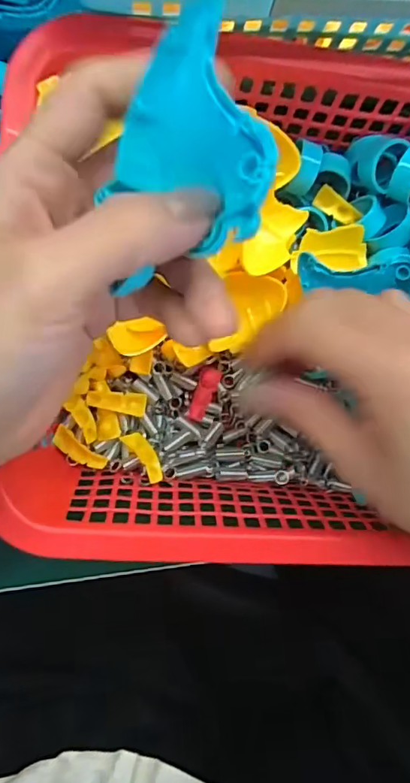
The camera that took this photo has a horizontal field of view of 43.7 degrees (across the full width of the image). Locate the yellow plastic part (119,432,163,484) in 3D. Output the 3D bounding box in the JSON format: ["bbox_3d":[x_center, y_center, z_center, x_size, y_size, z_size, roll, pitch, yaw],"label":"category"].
[{"bbox_3d":[-0.030,0.032,0.256,0.010,0.006,0.030,-34,60,-7],"label":"yellow plastic part"}]

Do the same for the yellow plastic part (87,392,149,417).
[{"bbox_3d":[-0.045,0.006,0.260,0.029,0.005,0.011,6,86,-6],"label":"yellow plastic part"}]

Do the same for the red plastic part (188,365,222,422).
[{"bbox_3d":[0.000,0.002,0.275,0.011,0.006,0.030,17,85,-6],"label":"red plastic part"}]

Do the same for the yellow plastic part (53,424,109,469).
[{"bbox_3d":[-0.063,0.030,0.255,0.030,0.004,0.010,37,84,-4],"label":"yellow plastic part"}]

